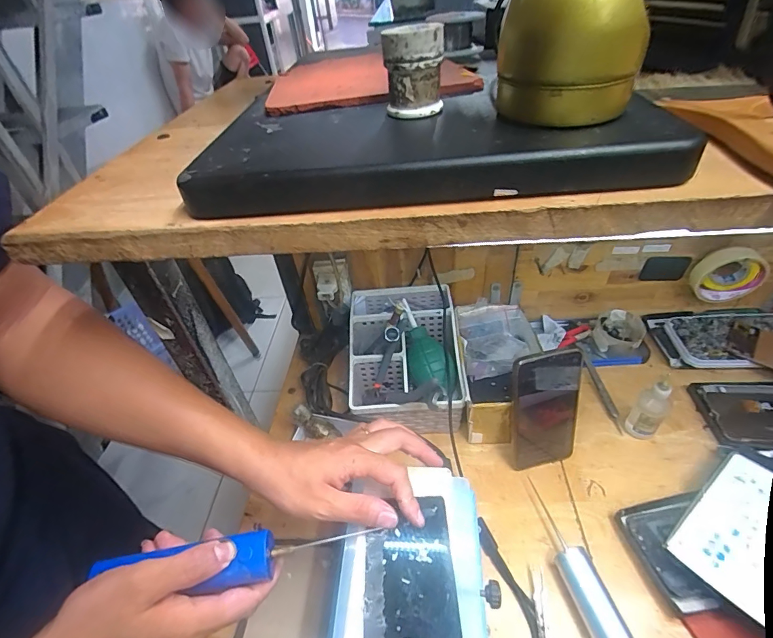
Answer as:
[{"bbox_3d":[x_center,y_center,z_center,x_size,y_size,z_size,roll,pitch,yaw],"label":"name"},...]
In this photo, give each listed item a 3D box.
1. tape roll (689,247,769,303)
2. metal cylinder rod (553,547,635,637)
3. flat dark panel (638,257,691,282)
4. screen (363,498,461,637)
[{"bbox_3d":[0.492,-0.060,0.572,0.084,0.095,0.023,8,44,16],"label":"tape roll"},{"bbox_3d":[0.204,0.291,0.360,0.033,0.033,0.142,-13,42,-6],"label":"metal cylinder rod"},{"bbox_3d":[0.419,-0.075,0.596,0.065,0.044,0.004,-1,42,7],"label":"flat dark panel"},{"bbox_3d":[0.017,0.209,0.291,0.068,0.008,0.146,-5,42,3],"label":"screen"}]

